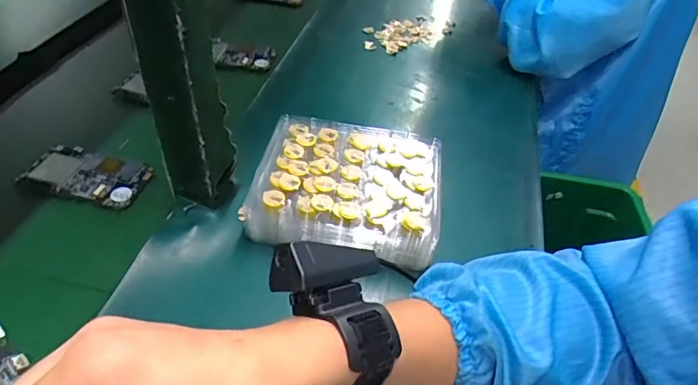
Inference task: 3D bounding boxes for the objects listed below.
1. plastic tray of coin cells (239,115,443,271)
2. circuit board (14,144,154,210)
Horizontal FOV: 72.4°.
[{"bbox_3d":[-0.003,-0.009,0.469,0.181,0.043,0.148,10,44,4],"label":"plastic tray of coin cells"},{"bbox_3d":[-0.274,-0.020,0.499,0.124,0.006,0.062,15,44,9],"label":"circuit board"}]

